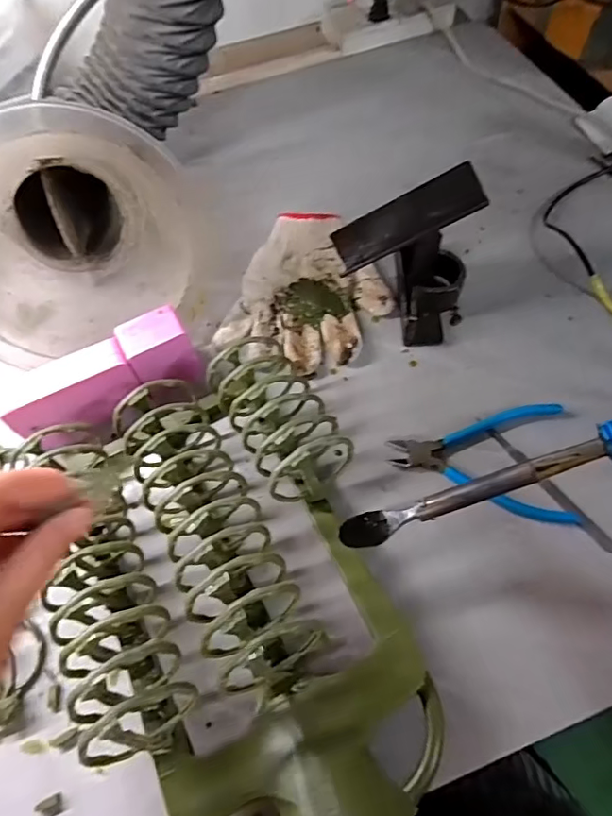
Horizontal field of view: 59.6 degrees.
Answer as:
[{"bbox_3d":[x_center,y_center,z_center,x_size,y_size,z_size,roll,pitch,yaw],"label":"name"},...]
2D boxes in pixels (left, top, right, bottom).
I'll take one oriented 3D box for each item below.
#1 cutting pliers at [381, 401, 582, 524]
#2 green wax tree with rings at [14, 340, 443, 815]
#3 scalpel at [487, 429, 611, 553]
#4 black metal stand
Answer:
[{"bbox_3d":[0.145,0.040,0.444,0.144,0.011,0.102,3,62,6],"label":"cutting pliers"},{"bbox_3d":[-0.056,0.112,0.371,0.225,0.094,0.347,-14,61,-4],"label":"green wax tree with rings"},{"bbox_3d":[0.193,0.059,0.434,0.010,0.004,0.143,-32,64,-13],"label":"scalpel"},{"bbox_3d":[0.091,-0.128,0.479,0.121,0.113,0.095,-5,61,1],"label":"black metal stand"}]

